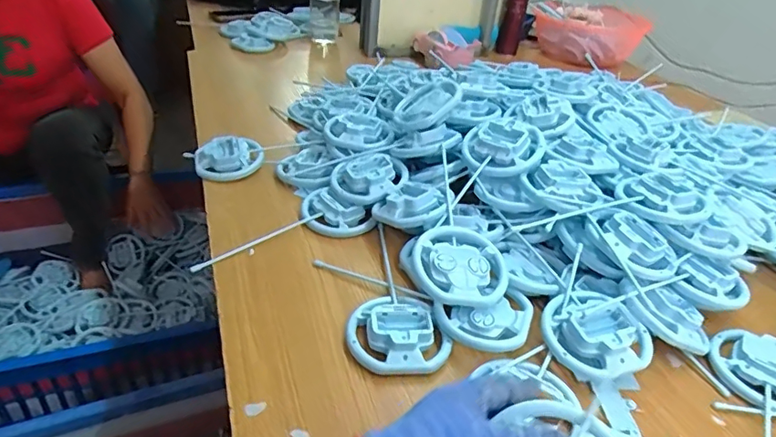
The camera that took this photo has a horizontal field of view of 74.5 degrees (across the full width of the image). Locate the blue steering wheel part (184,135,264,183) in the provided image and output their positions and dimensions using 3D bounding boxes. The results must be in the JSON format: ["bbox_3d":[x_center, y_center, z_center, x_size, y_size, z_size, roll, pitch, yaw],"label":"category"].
[{"bbox_3d":[-0.241,-0.093,0.752,0.109,0.037,0.084,-8,38,-20],"label":"blue steering wheel part"}]

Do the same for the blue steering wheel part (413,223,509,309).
[{"bbox_3d":[0.080,0.049,0.551,0.098,0.036,0.100,4,35,-3],"label":"blue steering wheel part"}]

